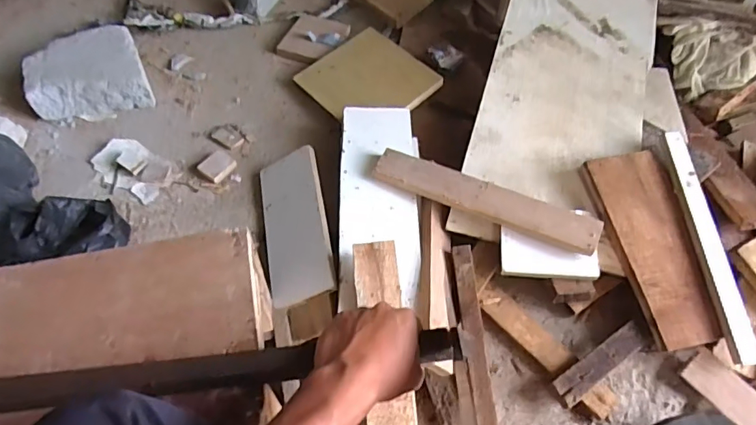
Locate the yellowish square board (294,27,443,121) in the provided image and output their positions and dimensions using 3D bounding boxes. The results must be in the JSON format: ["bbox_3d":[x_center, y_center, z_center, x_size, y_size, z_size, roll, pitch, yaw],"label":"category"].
[{"bbox_3d":[-0.022,-0.253,0.967,0.188,0.014,0.225,-41,63,-9],"label":"yellowish square board"}]

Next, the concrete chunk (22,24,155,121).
[{"bbox_3d":[-0.548,-0.268,0.952,0.203,0.084,0.187,-18,61,-12],"label":"concrete chunk"}]

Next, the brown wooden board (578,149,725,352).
[{"bbox_3d":[0.401,0.044,0.729,0.115,0.015,0.282,-13,69,-6],"label":"brown wooden board"}]

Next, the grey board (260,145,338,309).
[{"bbox_3d":[-0.128,0.017,0.778,0.102,0.011,0.252,-23,58,16],"label":"grey board"}]

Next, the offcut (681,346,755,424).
[{"bbox_3d":[0.489,0.257,0.674,0.166,0.015,0.063,43,69,13],"label":"offcut"}]

